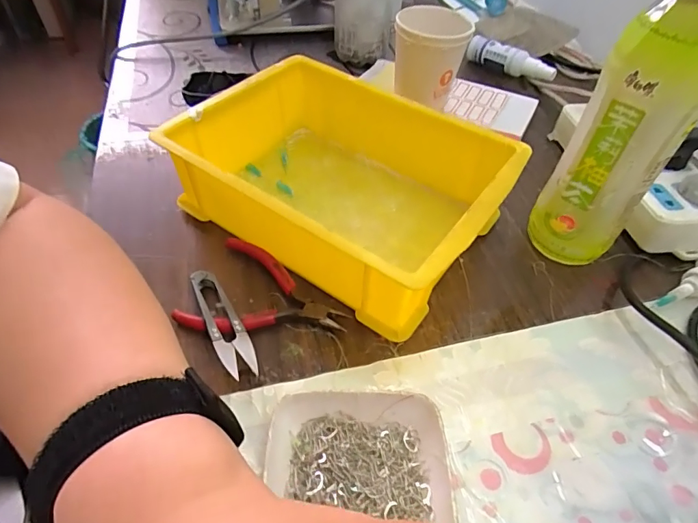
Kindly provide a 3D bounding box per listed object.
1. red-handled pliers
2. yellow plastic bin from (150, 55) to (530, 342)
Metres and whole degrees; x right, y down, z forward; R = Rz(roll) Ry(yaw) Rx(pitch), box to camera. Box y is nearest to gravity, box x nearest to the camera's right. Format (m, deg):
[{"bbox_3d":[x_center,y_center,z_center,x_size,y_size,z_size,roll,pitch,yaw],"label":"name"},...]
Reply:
[{"bbox_3d":[-0.057,0.029,0.325,0.111,0.012,0.083,17,50,11],"label":"red-handled pliers"},{"bbox_3d":[-0.013,-0.066,0.366,0.233,0.071,0.164,32,54,22],"label":"yellow plastic bin"}]

